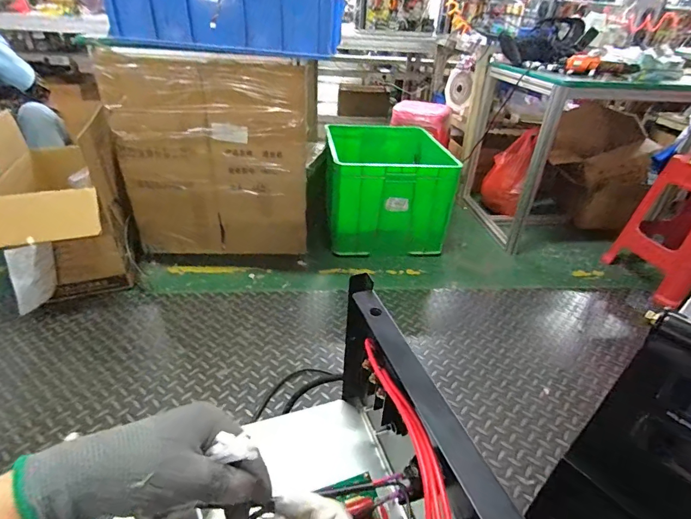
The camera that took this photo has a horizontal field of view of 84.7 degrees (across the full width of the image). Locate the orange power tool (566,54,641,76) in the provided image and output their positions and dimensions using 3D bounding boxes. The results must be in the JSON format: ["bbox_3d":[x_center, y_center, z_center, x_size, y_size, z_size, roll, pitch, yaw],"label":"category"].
[{"bbox_3d":[0.938,-0.708,1.392,0.231,0.058,0.079,16,35,17],"label":"orange power tool"}]

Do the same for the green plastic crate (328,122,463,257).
[{"bbox_3d":[0.180,-0.333,1.729,0.542,0.382,0.587,1,33,-6],"label":"green plastic crate"}]

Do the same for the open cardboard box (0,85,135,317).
[{"bbox_3d":[-0.933,-0.180,1.270,0.348,0.505,0.564,-18,39,-30],"label":"open cardboard box"}]

